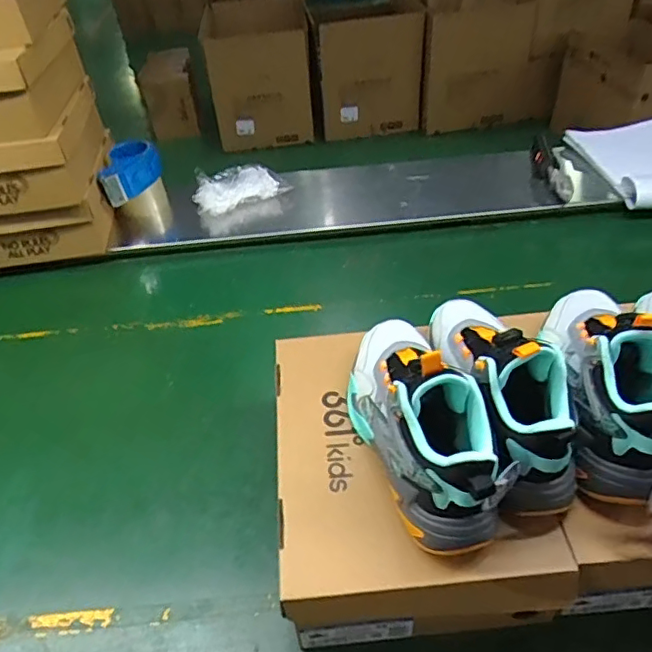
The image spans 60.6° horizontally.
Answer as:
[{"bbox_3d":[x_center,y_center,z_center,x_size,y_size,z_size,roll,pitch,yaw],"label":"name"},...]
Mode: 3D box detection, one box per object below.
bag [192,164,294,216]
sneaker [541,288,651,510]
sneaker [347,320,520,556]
[{"bbox_3d":[-0.173,-0.271,1.117,0.189,0.052,0.101,-1,42,7],"label":"bag"},{"bbox_3d":[0.275,0.028,0.534,0.082,0.114,0.249,1,42,9],"label":"sneaker"},{"bbox_3d":[0.080,0.065,0.519,0.094,0.147,0.259,-13,42,-6],"label":"sneaker"}]

